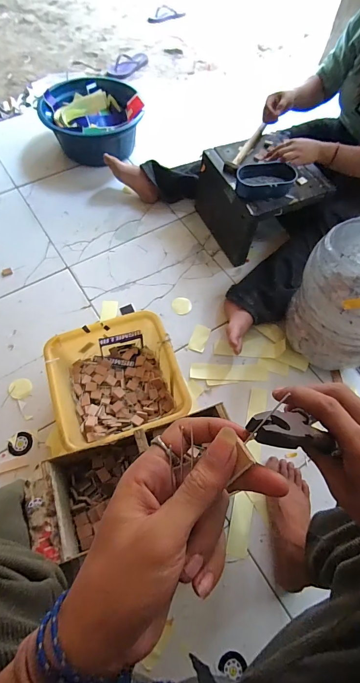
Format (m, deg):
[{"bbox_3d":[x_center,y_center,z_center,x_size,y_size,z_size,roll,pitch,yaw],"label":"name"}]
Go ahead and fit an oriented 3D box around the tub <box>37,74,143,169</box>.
[{"bbox_3d":[-0.313,-0.797,1.187,0.326,0.167,0.327,1,65,-2],"label":"tub"}]

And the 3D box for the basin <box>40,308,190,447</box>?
[{"bbox_3d":[-0.147,0.087,0.770,0.276,0.118,0.252,-20,67,-11],"label":"basin"}]

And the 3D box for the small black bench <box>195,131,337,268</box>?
[{"bbox_3d":[0.229,-0.430,0.983,0.270,0.213,0.288,-23,68,-13],"label":"small black bench"}]

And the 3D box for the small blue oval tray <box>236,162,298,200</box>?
[{"bbox_3d":[0.223,-0.417,0.847,0.155,0.041,0.090,-10,65,-7],"label":"small blue oval tray"}]

